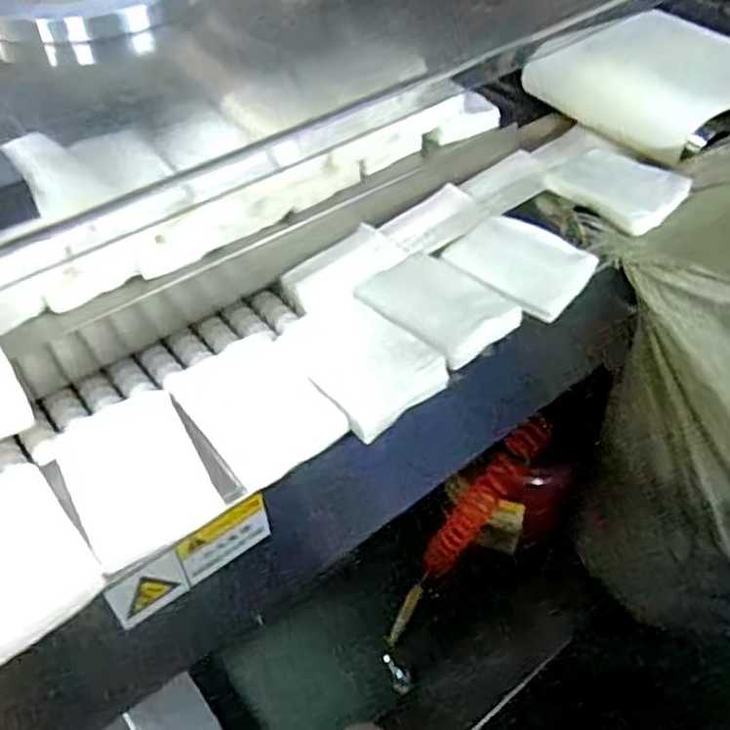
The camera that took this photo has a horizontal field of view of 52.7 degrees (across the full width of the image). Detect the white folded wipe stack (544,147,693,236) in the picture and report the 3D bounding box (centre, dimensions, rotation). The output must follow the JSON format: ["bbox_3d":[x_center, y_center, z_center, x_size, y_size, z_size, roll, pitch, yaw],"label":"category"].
[{"bbox_3d":[0.207,-0.150,0.617,0.080,0.028,0.102,-35,57,-28],"label":"white folded wipe stack"}]

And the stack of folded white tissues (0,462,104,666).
[{"bbox_3d":[-0.195,0.104,0.401,0.073,0.006,0.103,-32,56,-26],"label":"stack of folded white tissues"}]

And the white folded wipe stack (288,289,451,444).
[{"bbox_3d":[-0.001,-0.005,0.488,0.071,0.025,0.098,-28,54,-23],"label":"white folded wipe stack"}]

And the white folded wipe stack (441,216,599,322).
[{"bbox_3d":[0.116,-0.078,0.557,0.099,0.013,0.078,34,56,26],"label":"white folded wipe stack"}]

